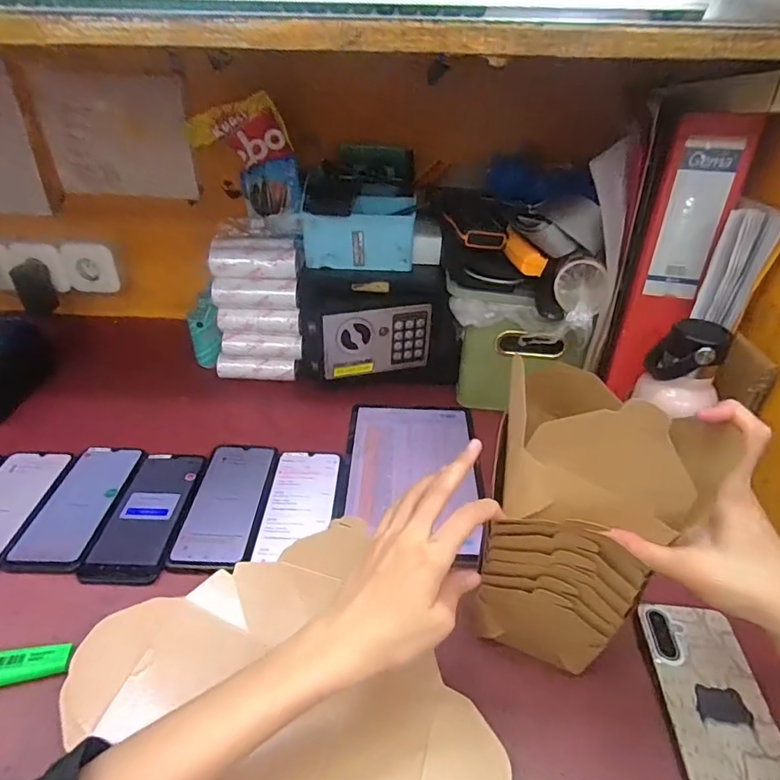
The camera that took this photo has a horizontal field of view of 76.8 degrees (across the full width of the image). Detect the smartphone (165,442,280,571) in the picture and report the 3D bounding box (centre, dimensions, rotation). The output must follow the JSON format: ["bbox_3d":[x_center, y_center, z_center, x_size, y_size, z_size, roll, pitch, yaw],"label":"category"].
[{"bbox_3d":[-0.176,0.122,0.541,0.079,0.012,0.166,2,35,-1],"label":"smartphone"}]

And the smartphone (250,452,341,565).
[{"bbox_3d":[-0.099,0.121,0.544,0.074,0.004,0.153,2,35,0],"label":"smartphone"}]

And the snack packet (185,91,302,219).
[{"bbox_3d":[-0.202,-0.321,0.692,0.140,0.151,0.059,10,35,10],"label":"snack packet"}]

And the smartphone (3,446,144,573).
[{"bbox_3d":[-0.332,0.117,0.532,0.077,0.005,0.170,1,35,-2],"label":"smartphone"}]

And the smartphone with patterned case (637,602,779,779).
[{"bbox_3d":[0.251,0.245,0.380,0.078,0.014,0.166,6,35,6],"label":"smartphone with patterned case"}]

